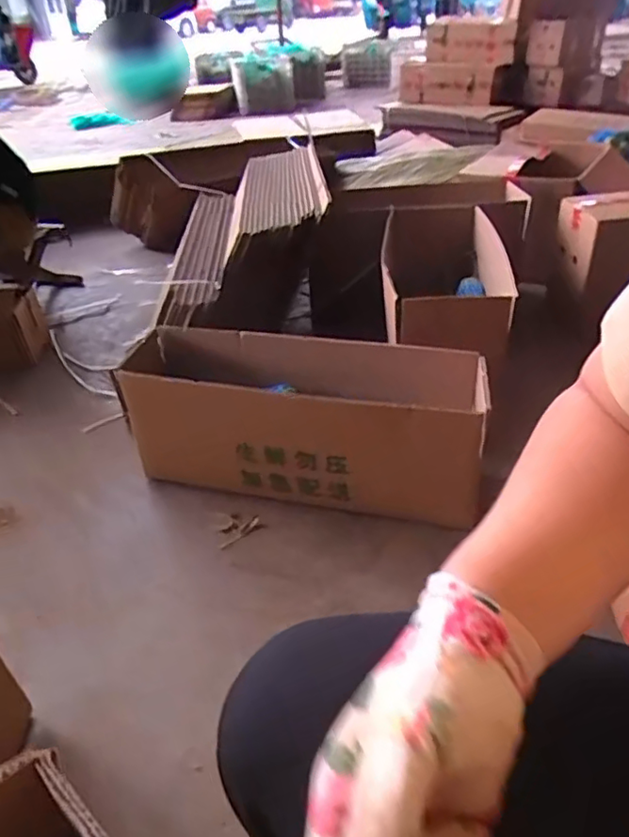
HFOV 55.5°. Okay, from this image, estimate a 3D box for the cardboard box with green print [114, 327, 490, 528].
[{"bbox_3d":[-0.024,0.004,0.942,0.520,0.210,0.183,4,35,11],"label":"cardboard box with green print"}]

